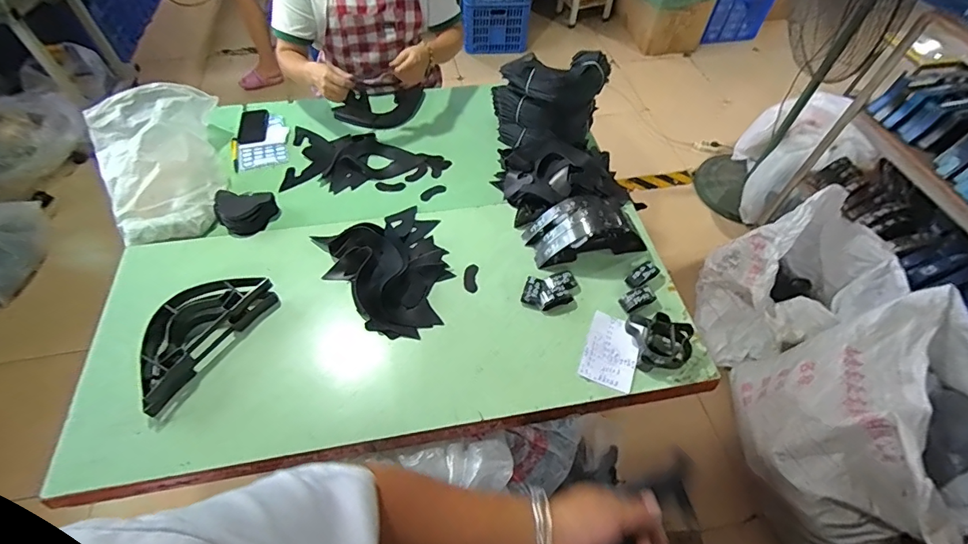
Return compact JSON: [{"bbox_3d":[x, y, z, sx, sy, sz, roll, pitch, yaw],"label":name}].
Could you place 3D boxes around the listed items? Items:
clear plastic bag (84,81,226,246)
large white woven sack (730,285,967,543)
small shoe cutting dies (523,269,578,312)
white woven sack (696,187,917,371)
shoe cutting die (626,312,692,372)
[{"bbox_3d":[-0.733,-0.246,1.001,0.252,0.180,0.354,-18,62,-8],"label":"clear plastic bag"},{"bbox_3d":[1.089,0.461,1.276,0.531,0.436,0.619,-8,61,-2],"label":"large white woven sack"},{"bbox_3d":[0.141,0.041,0.968,0.123,0.026,0.079,-12,62,-4],"label":"small shoe cutting dies"},{"bbox_3d":[1.042,0.034,1.540,0.481,0.531,0.375,-16,62,-7],"label":"white woven sack"},{"bbox_3d":[0.349,0.133,0.891,0.121,0.044,0.108,-7,61,-2],"label":"shoe cutting die"}]

